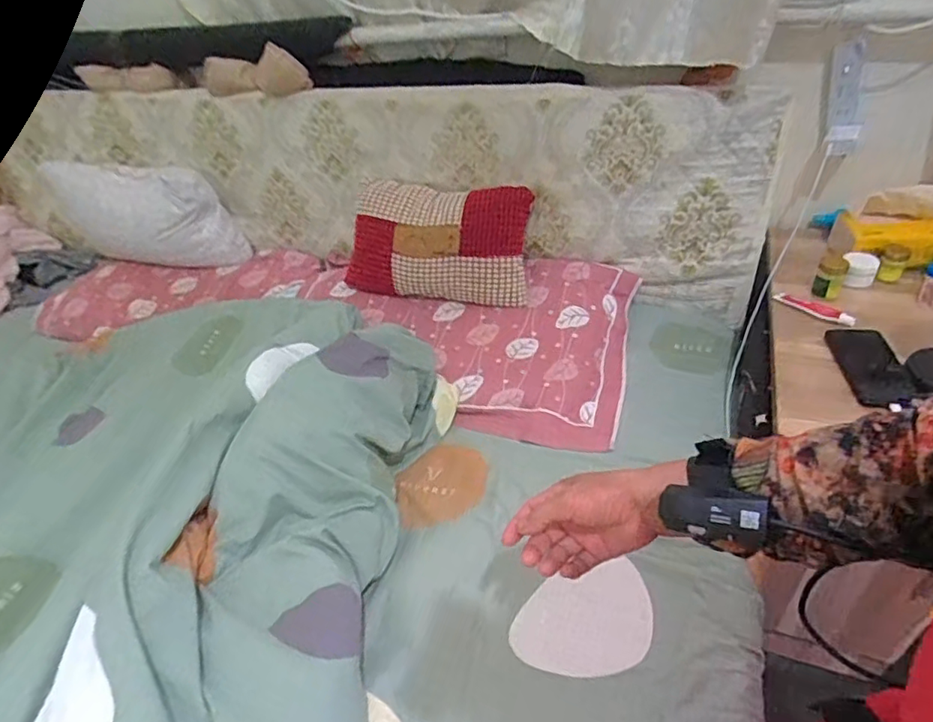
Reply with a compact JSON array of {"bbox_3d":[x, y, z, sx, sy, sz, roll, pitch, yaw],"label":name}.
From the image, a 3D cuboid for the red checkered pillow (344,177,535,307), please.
[{"bbox_3d":[-0.064,-0.254,1.206,0.404,0.249,0.090,9,4,14],"label":"red checkered pillow"}]

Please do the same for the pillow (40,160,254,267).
[{"bbox_3d":[-0.809,-0.379,1.454,0.477,0.254,0.142,10,43,20],"label":"pillow"}]

